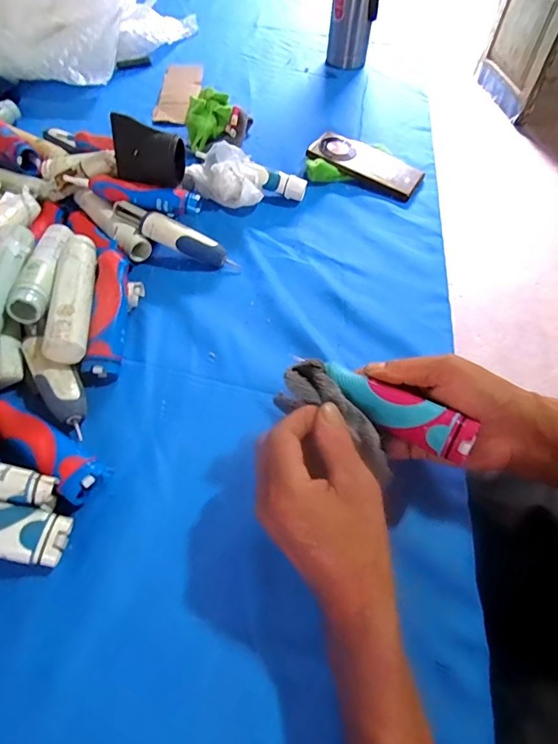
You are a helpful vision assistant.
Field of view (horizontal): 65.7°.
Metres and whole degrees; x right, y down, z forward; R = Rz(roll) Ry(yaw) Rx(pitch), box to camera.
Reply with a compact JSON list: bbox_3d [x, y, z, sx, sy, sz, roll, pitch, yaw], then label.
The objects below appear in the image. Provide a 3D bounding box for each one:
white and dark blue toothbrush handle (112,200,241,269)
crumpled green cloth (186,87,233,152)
[{"bbox_3d":[-0.118,-0.159,0.495,0.150,0.024,0.028,25,57,-3],"label":"white and dark blue toothbrush handle"},{"bbox_3d":[-0.104,-0.374,0.648,0.066,0.056,0.091,-2,56,-5],"label":"crumpled green cloth"}]

